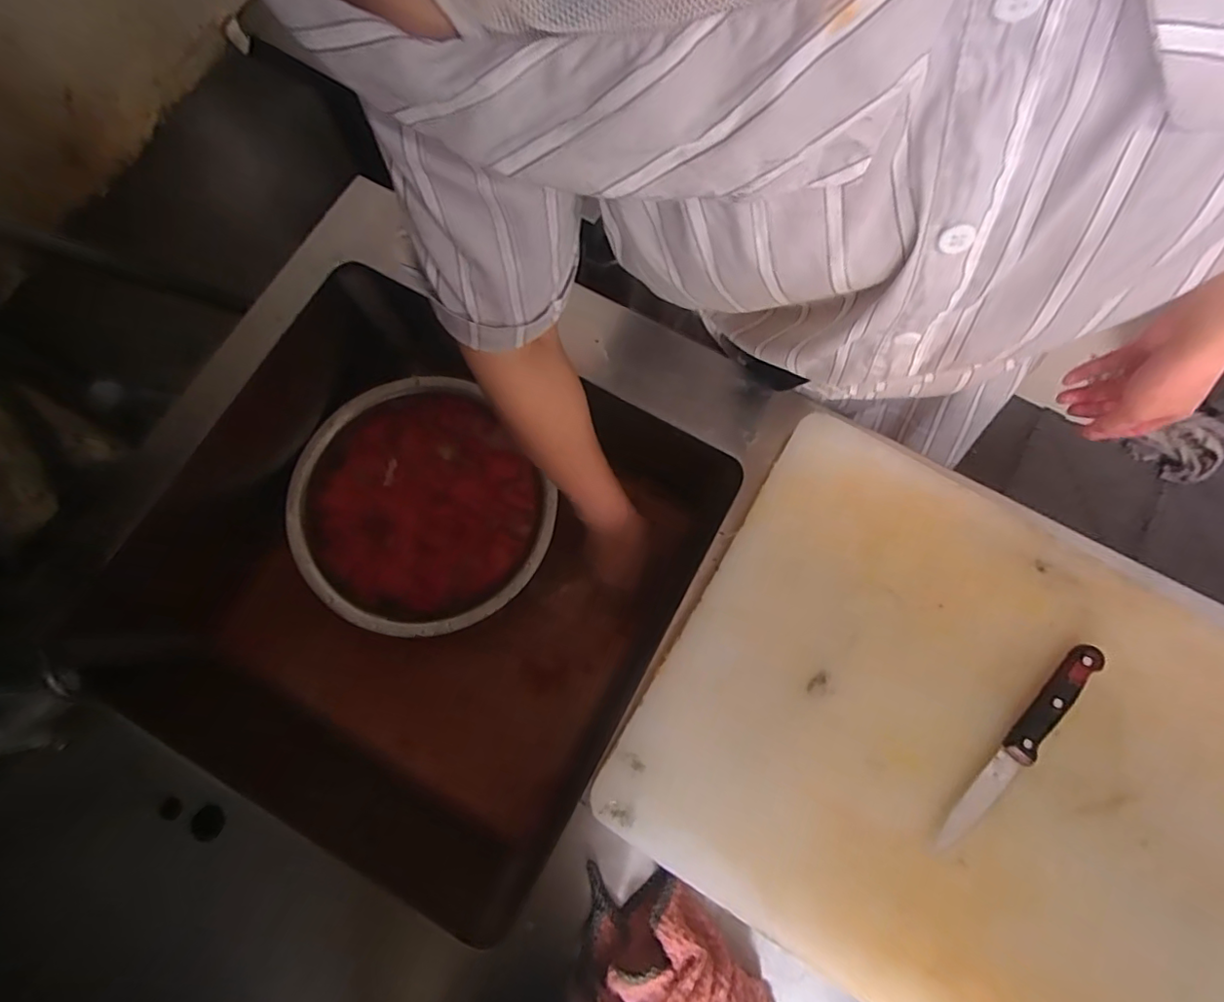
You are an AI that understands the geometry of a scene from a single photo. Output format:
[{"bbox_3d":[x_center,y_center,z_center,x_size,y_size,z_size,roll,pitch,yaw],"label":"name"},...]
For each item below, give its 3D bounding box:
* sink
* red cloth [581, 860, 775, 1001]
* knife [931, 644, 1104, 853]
[{"bbox_3d":[-0.156,0.032,0.547,0.451,0.216,0.470,29,77,6],"label":"sink"},{"bbox_3d":[0.040,0.326,0.362,0.103,0.039,0.181,-41,80,-10],"label":"red cloth"},{"bbox_3d":[0.272,0.164,0.374,0.018,0.010,0.172,44,79,9],"label":"knife"}]

